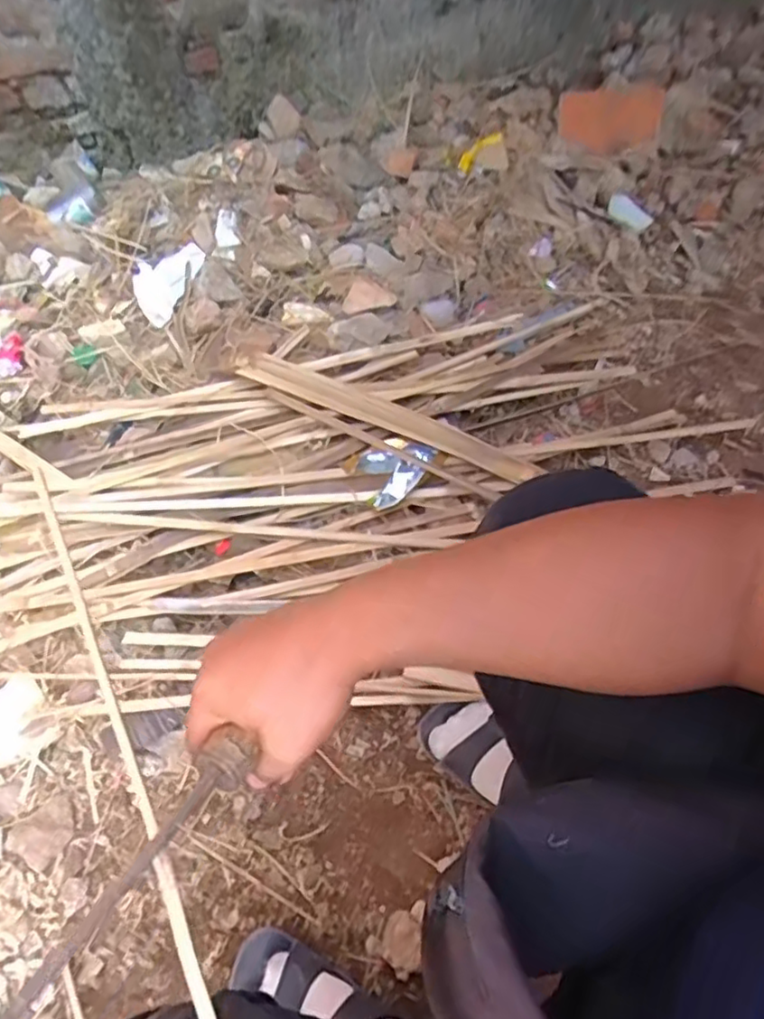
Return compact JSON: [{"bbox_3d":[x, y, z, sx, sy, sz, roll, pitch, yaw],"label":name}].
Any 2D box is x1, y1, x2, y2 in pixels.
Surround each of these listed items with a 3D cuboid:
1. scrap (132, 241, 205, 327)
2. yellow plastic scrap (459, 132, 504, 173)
[{"bbox_3d":[-0.386,-0.408,1.146,0.096,0.028,0.195,14,58,8],"label":"scrap"},{"bbox_3d":[0.210,-0.768,1.386,0.035,0.021,0.197,27,61,16],"label":"yellow plastic scrap"}]

